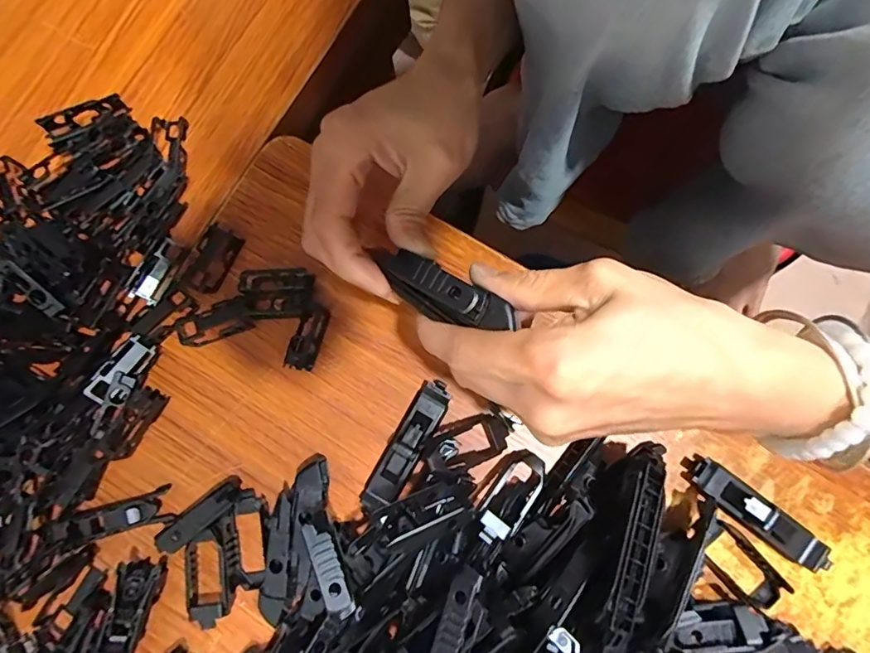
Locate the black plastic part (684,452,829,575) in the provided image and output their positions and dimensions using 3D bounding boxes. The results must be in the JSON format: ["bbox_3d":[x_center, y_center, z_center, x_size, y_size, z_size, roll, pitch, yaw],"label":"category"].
[{"bbox_3d":[0.171,0.099,0.257,0.082,0.009,0.019,36,84,8],"label":"black plastic part"}]

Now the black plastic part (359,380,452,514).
[{"bbox_3d":[-0.017,0.067,0.270,0.019,0.008,0.079,30,83,8],"label":"black plastic part"}]

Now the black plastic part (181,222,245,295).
[{"bbox_3d":[-0.134,-0.040,0.284,0.021,0.012,0.039,26,83,7],"label":"black plastic part"}]

